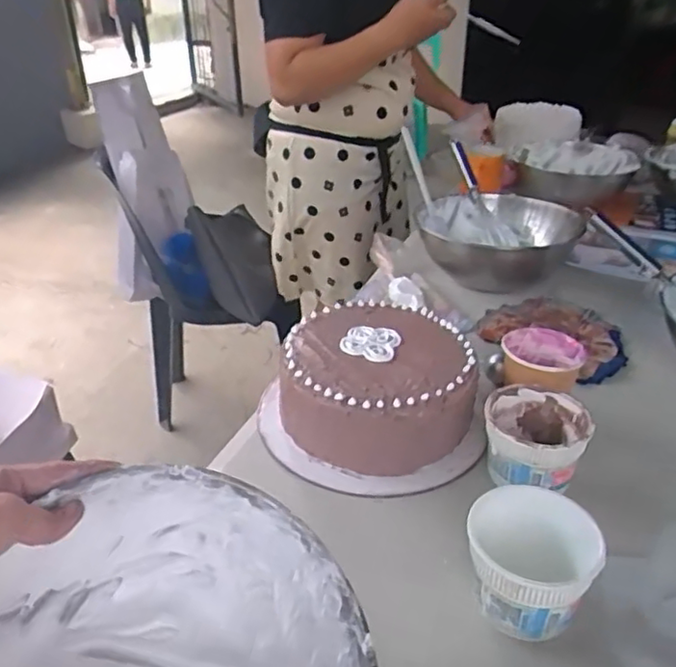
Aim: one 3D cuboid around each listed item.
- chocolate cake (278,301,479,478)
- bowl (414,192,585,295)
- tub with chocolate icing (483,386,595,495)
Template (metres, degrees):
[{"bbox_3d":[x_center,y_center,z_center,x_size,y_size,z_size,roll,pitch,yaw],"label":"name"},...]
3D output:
[{"bbox_3d":[0.038,0.053,0.669,0.195,0.088,0.191,-2,31,-1],"label":"chocolate cake"},{"bbox_3d":[0.223,-0.128,0.940,0.228,0.093,0.232,-1,31,1],"label":"bowl"},{"bbox_3d":[0.181,0.107,0.590,0.090,0.075,0.090,7,32,13],"label":"tub with chocolate icing"}]

